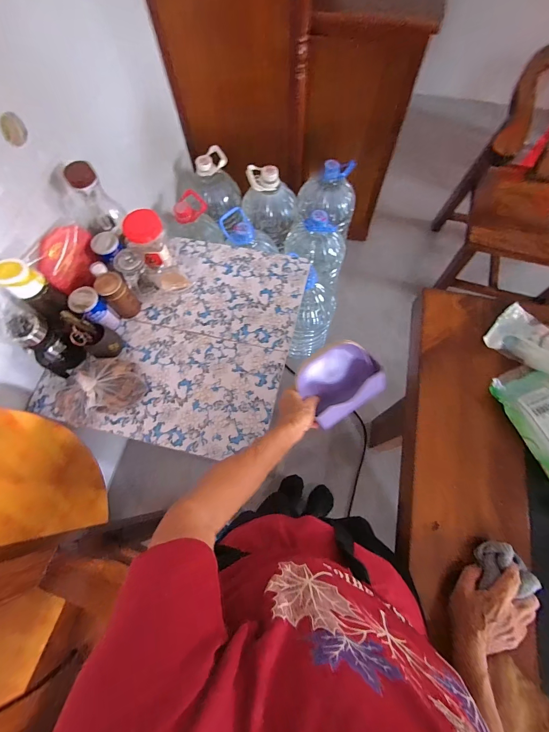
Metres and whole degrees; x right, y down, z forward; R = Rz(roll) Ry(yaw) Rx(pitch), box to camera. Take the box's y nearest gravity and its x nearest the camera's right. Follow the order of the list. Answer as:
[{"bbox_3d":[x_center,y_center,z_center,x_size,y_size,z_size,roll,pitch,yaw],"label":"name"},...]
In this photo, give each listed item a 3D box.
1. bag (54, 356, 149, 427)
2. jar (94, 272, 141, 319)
[{"bbox_3d":[-0.424,0.042,0.762,0.195,0.081,0.145,-21,71,-6],"label":"bag"},{"bbox_3d":[-0.407,-0.186,0.826,0.065,0.114,0.075,-42,74,-13],"label":"jar"}]

